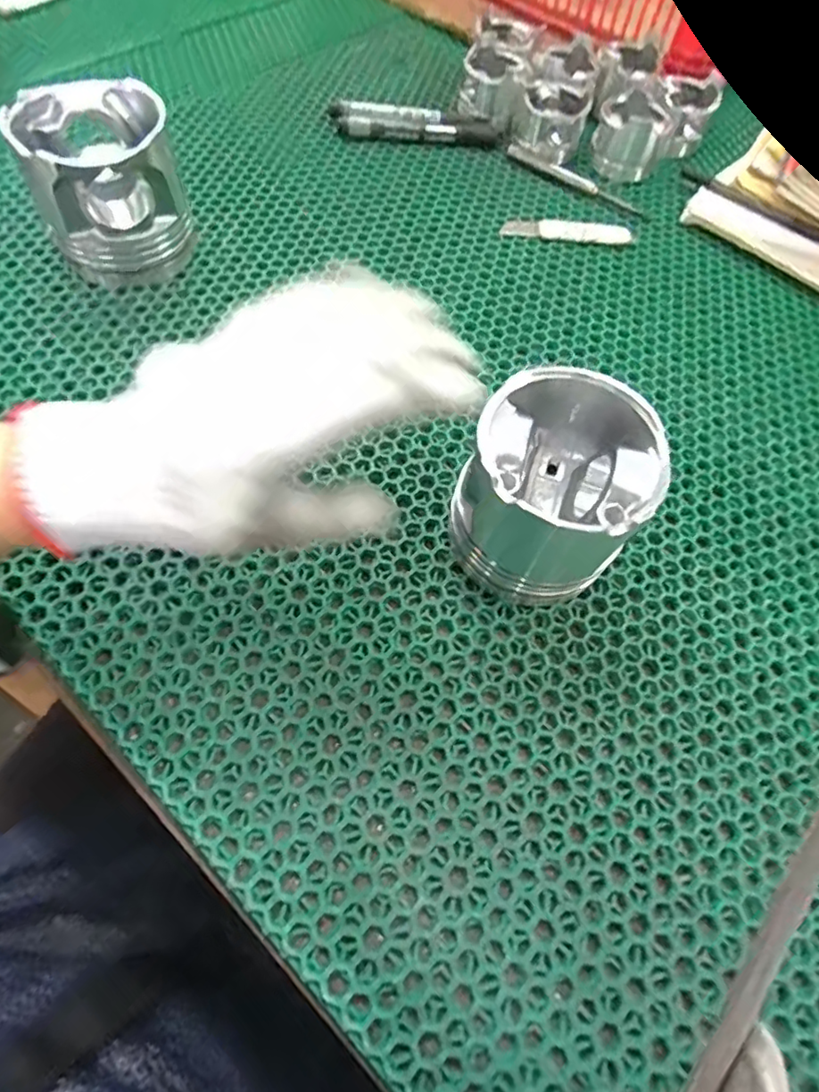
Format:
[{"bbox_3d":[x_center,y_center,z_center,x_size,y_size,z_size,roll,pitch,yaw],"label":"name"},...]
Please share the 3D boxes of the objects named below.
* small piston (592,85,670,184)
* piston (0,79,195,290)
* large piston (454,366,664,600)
[{"bbox_3d":[0.199,-0.370,0.516,0.052,0.048,0.054,3,62,-5],"label":"small piston"},{"bbox_3d":[-0.204,-0.245,0.394,0.093,0.087,0.091,-14,65,-12],"label":"piston"},{"bbox_3d":[0.072,-0.028,0.306,0.093,0.088,0.090,7,62,-1],"label":"large piston"}]

